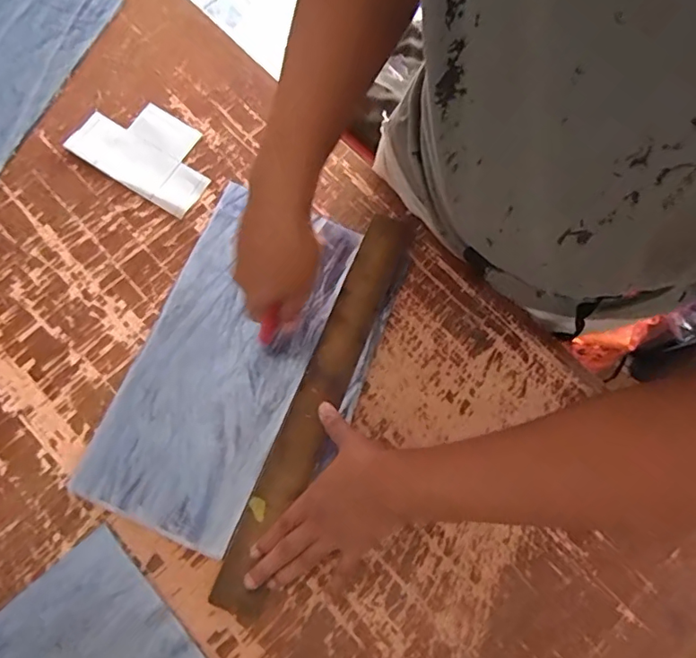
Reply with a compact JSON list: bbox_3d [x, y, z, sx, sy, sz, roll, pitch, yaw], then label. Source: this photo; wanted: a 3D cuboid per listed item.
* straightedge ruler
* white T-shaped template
[{"bbox_3d":[-0.030,0.070,0.567,0.052,0.010,0.442,24,74,-4],"label":"straightedge ruler"},{"bbox_3d":[-0.238,-0.214,0.634,0.167,0.006,0.105,33,74,4],"label":"white T-shaped template"}]

